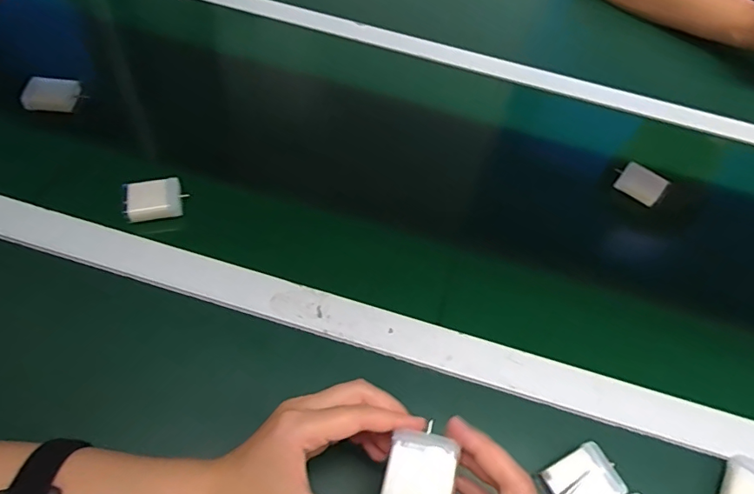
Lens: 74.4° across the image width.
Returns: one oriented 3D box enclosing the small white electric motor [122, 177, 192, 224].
[{"bbox_3d":[-0.215,-0.047,0.479,0.054,0.020,0.038,-11,57,-14],"label":"small white electric motor"}]

